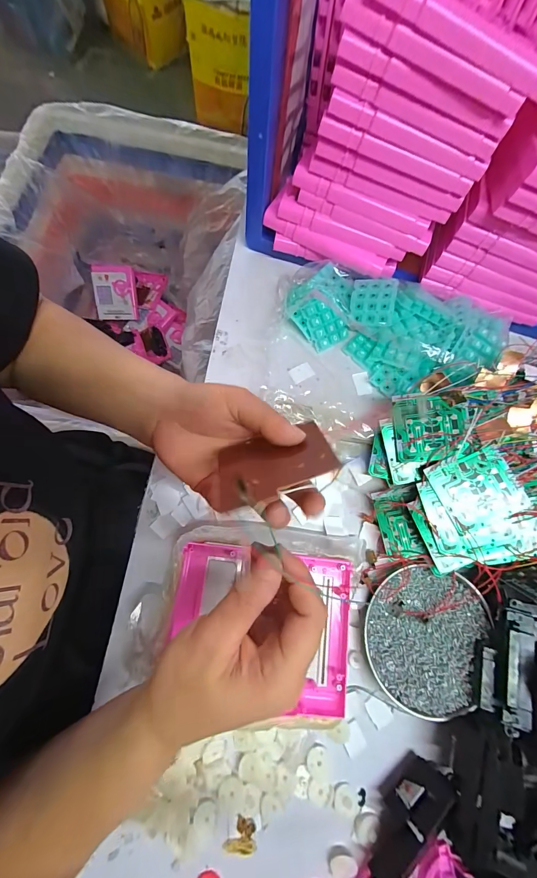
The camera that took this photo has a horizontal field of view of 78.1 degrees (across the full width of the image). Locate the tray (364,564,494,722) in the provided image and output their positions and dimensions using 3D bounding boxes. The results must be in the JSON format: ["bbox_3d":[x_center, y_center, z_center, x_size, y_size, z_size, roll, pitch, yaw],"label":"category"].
[{"bbox_3d":[0.160,0.202,0.337,0.115,0.014,0.130,16,74,1],"label":"tray"}]

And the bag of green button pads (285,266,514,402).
[{"bbox_3d":[0.151,-0.127,0.401,0.258,0.048,0.144,4,74,-3],"label":"bag of green button pads"}]

